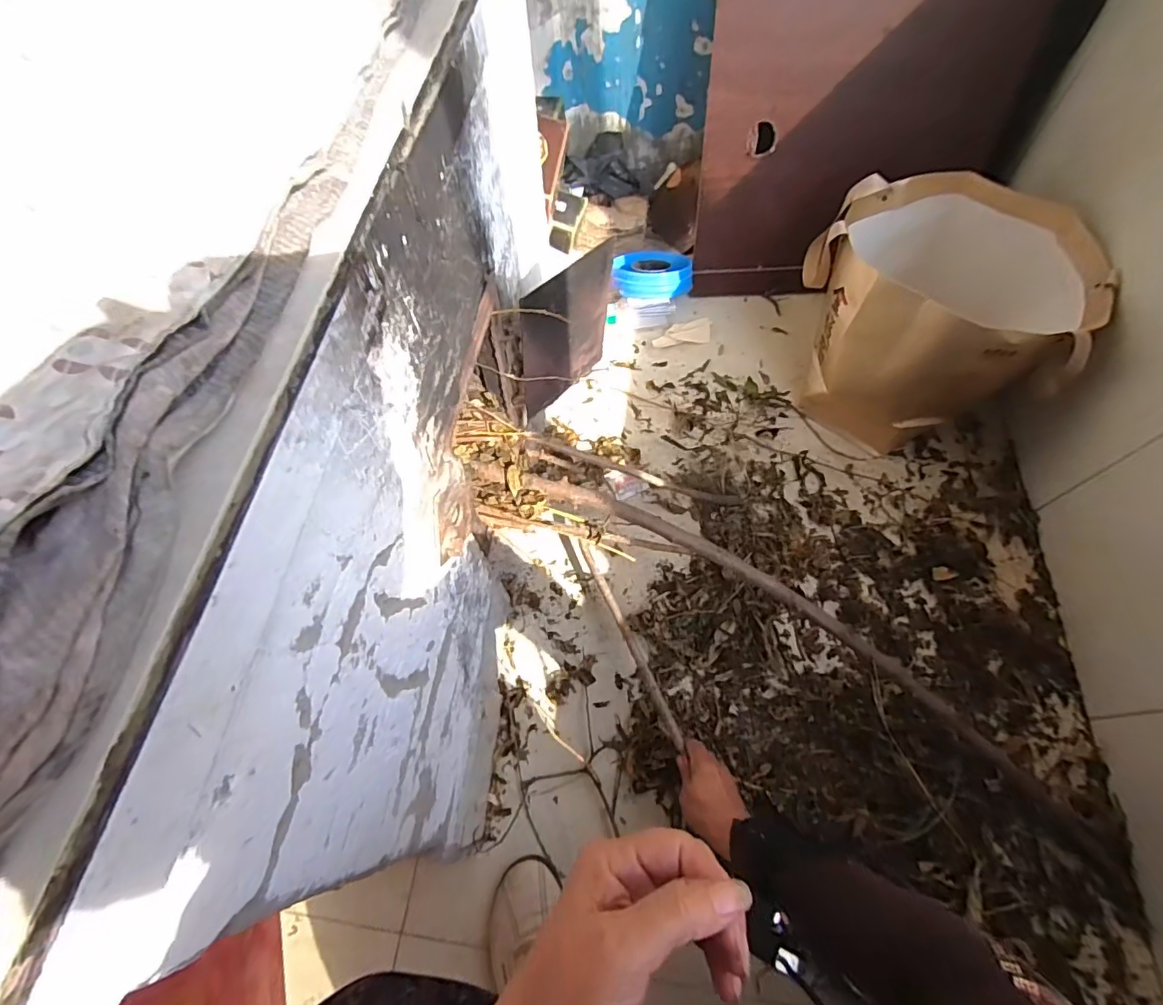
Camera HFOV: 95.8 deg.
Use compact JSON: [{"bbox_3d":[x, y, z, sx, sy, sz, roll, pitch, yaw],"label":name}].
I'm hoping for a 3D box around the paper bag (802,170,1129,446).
[{"bbox_3d":[0.548,-0.295,0.835,0.338,0.235,0.343,-3,63,2],"label":"paper bag"}]

